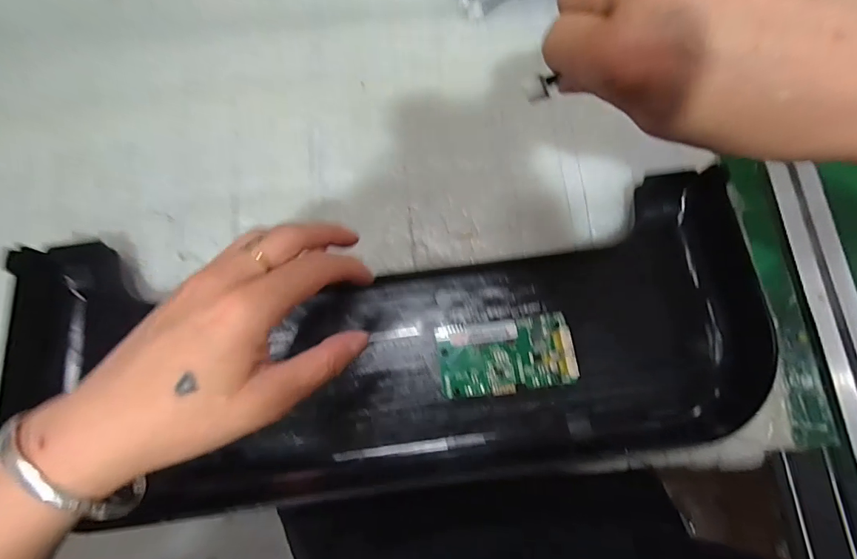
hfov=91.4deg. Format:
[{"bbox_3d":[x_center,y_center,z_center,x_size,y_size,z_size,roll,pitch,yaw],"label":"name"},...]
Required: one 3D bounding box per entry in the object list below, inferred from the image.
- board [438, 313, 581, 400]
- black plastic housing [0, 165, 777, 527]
[{"bbox_3d":[0.055,0.054,0.297,0.093,0.013,0.050,-7,76,-2],"label":"board"},{"bbox_3d":[-0.022,0.045,0.294,0.490,0.059,0.195,-7,72,-1],"label":"black plastic housing"}]

